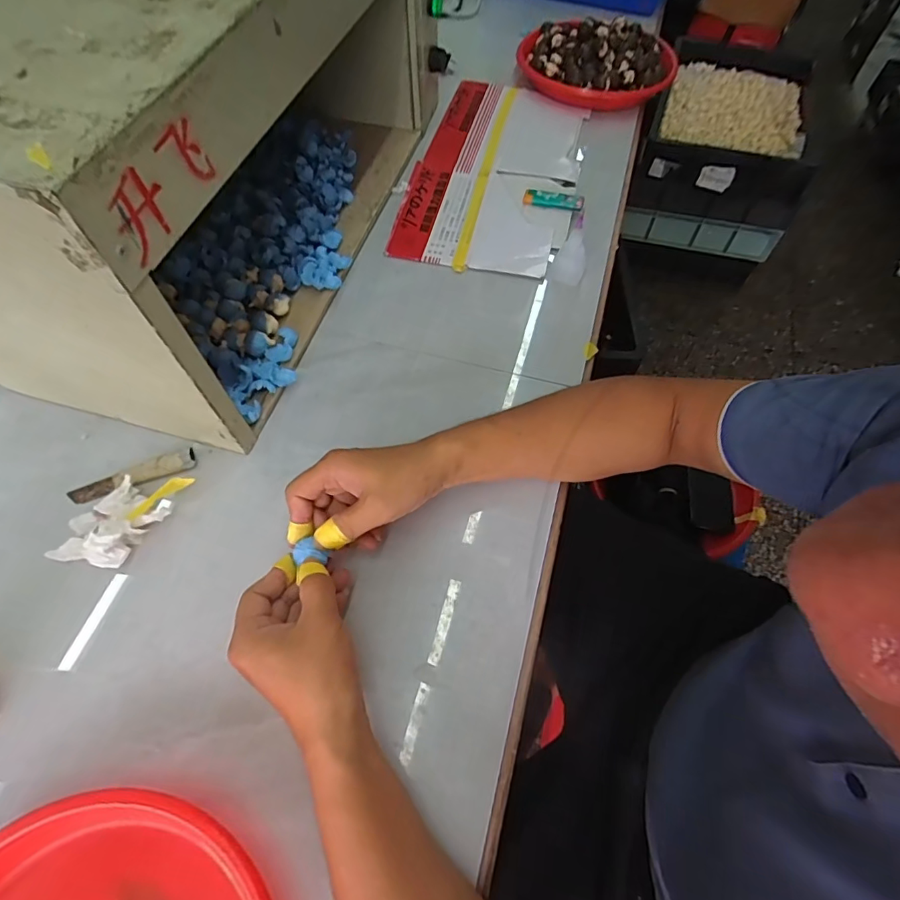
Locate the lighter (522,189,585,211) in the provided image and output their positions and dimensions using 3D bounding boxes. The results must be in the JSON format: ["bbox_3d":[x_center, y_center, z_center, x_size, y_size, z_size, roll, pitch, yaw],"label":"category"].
[{"bbox_3d":[0.139,-0.336,0.668,0.079,0.020,0.016,16,63,8],"label":"lighter"}]

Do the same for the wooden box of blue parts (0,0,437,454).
[{"bbox_3d":[-0.262,-0.354,0.529,0.301,0.281,0.600,14,62,7],"label":"wooden box of blue parts"}]

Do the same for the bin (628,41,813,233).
[{"bbox_3d":[0.778,-0.915,1.428,0.413,0.202,0.598,15,63,8],"label":"bin"}]

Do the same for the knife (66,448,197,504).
[{"bbox_3d":[-0.310,0.026,0.484,0.119,0.010,0.024,-17,63,-9],"label":"knife"}]

